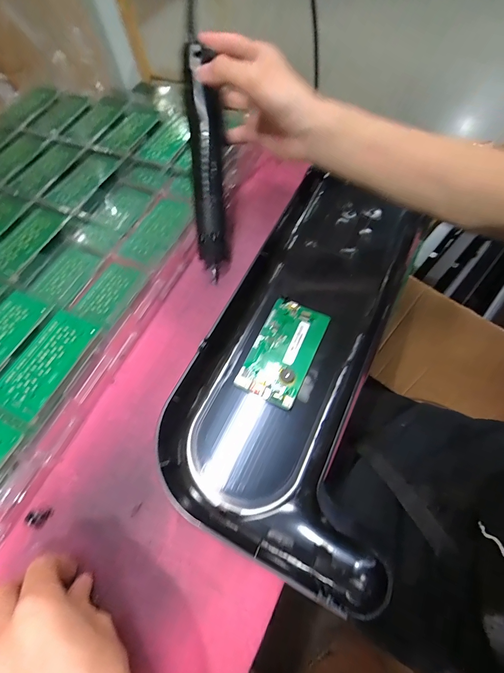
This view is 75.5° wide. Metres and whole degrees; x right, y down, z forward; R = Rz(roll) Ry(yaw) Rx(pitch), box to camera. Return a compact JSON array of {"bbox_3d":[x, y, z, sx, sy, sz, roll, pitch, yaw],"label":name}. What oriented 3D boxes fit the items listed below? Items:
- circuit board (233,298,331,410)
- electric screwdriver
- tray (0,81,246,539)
[{"bbox_3d":[0.032,0.013,0.331,0.060,0.013,0.108,23,67,14],"label":"circuit board"},{"bbox_3d":[-0.046,-0.172,0.345,0.034,0.030,0.211,-2,110,3],"label":"electric screwdriver"},{"bbox_3d":[-0.312,-0.117,0.396,0.452,0.046,0.635,24,70,13],"label":"tray"}]

